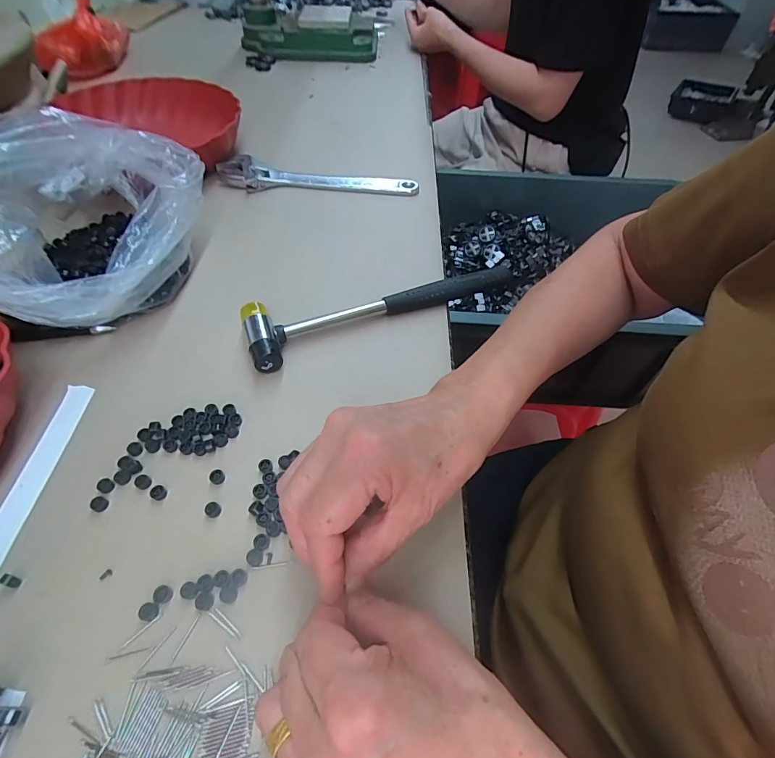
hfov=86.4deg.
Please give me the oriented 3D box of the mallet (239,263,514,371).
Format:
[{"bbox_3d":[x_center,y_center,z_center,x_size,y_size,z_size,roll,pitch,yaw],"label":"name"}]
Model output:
[{"bbox_3d":[-0.005,-0.074,0.372,0.247,0.022,0.061,-22,58,-18],"label":"mallet"}]

